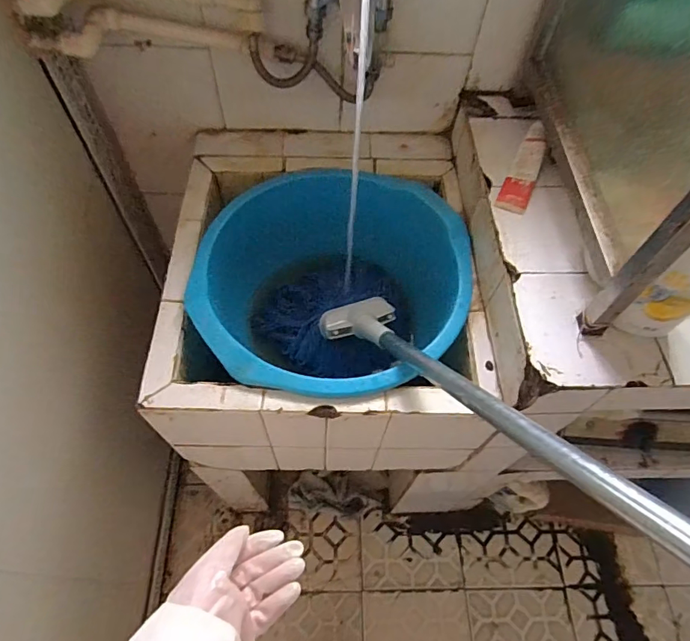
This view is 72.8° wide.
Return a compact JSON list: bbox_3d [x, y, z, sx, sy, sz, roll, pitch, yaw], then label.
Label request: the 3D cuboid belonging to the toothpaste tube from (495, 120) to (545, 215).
[{"bbox_3d":[0.258,-0.219,0.662,0.040,0.018,0.173,23,62,11],"label":"toothpaste tube"}]

